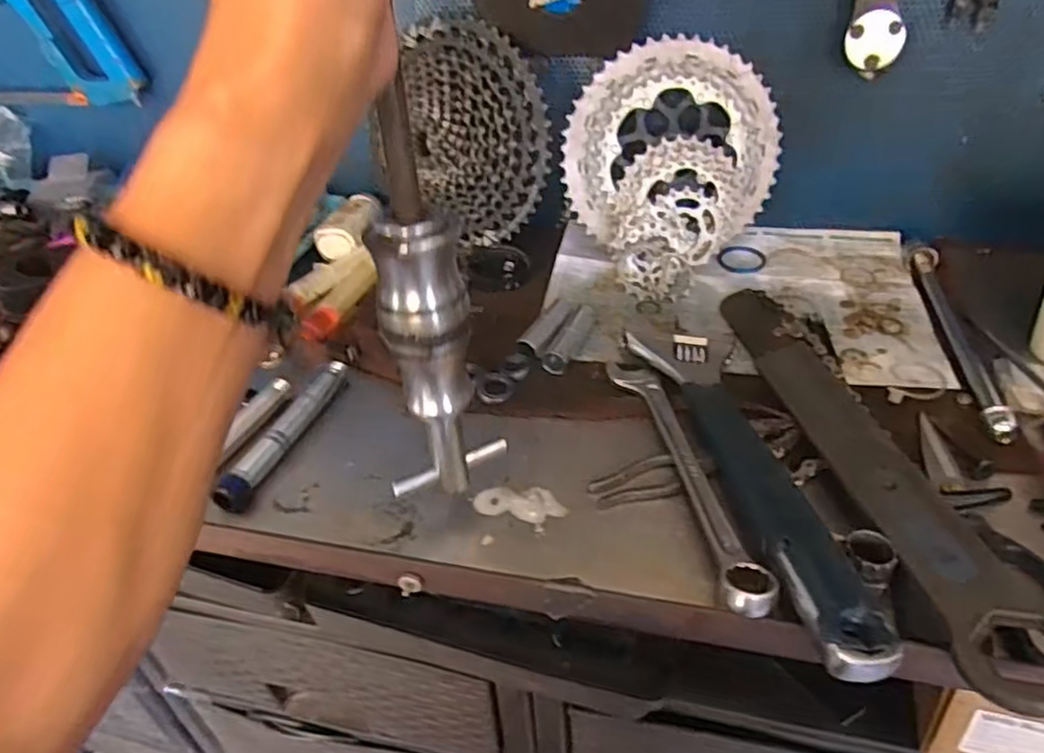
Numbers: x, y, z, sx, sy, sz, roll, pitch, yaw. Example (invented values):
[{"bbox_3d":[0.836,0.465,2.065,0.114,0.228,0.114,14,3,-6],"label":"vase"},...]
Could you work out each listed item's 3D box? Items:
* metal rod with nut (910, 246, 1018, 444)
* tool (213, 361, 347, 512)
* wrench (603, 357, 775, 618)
[{"bbox_3d":[0.314,-0.034,0.488,0.020,0.016,0.223,4,38,12],"label":"metal rod with nut"},{"bbox_3d":[-0.156,0.035,0.453,0.016,0.017,0.138,8,39,16],"label":"tool"},{"bbox_3d":[0.093,0.051,0.394,0.030,0.017,0.203,-9,37,-6],"label":"wrench"}]

